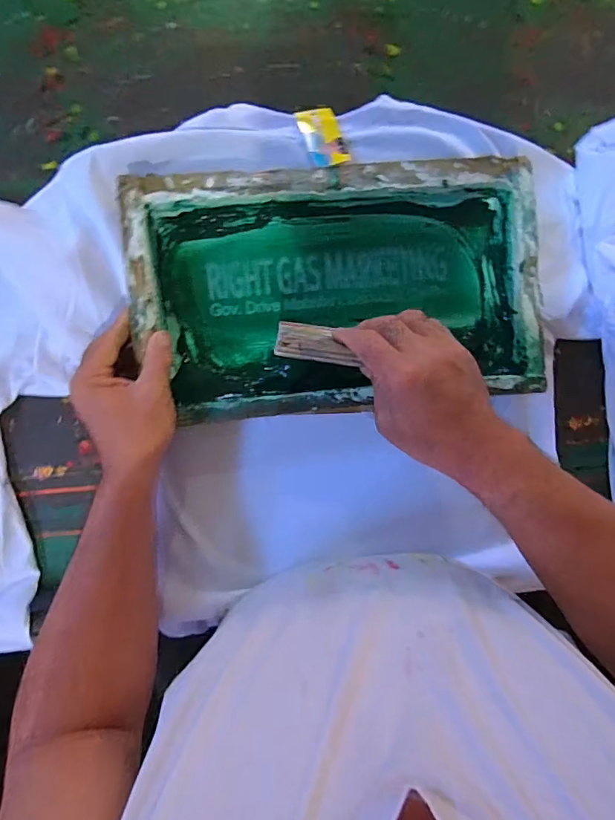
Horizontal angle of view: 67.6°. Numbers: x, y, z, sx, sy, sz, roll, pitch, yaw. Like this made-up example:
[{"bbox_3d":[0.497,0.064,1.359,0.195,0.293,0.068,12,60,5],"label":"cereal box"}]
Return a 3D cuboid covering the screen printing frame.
[{"bbox_3d":[0.032,-0.119,0.468,0.393,0.048,0.232,-5,92,-5],"label":"screen printing frame"}]

